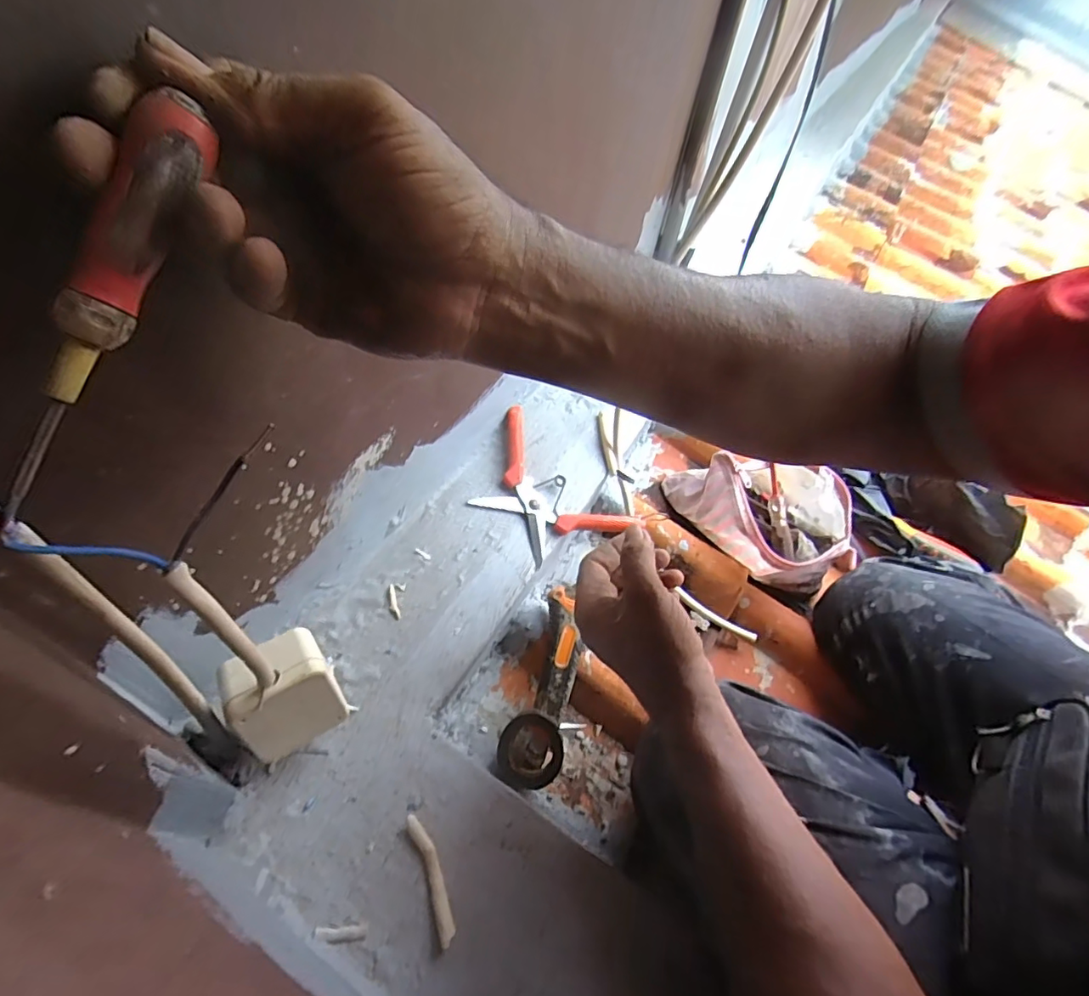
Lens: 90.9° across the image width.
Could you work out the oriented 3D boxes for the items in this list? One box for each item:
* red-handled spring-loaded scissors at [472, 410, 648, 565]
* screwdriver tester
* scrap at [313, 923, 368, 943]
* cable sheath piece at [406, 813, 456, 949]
[{"bbox_3d":[0.006,0.011,0.531,0.170,0.014,0.106,36,62,3],"label":"red-handled spring-loaded scissors"},{"bbox_3d":[-0.136,-0.059,0.163,0.015,0.017,0.130,26,93,15],"label":"screwdriver tester"},{"bbox_3d":[-0.119,0.253,0.312,0.030,0.005,0.008,18,46,-24],"label":"scrap"},{"bbox_3d":[-0.071,0.240,0.342,0.011,0.011,0.072,-18,55,-19],"label":"cable sheath piece"}]

